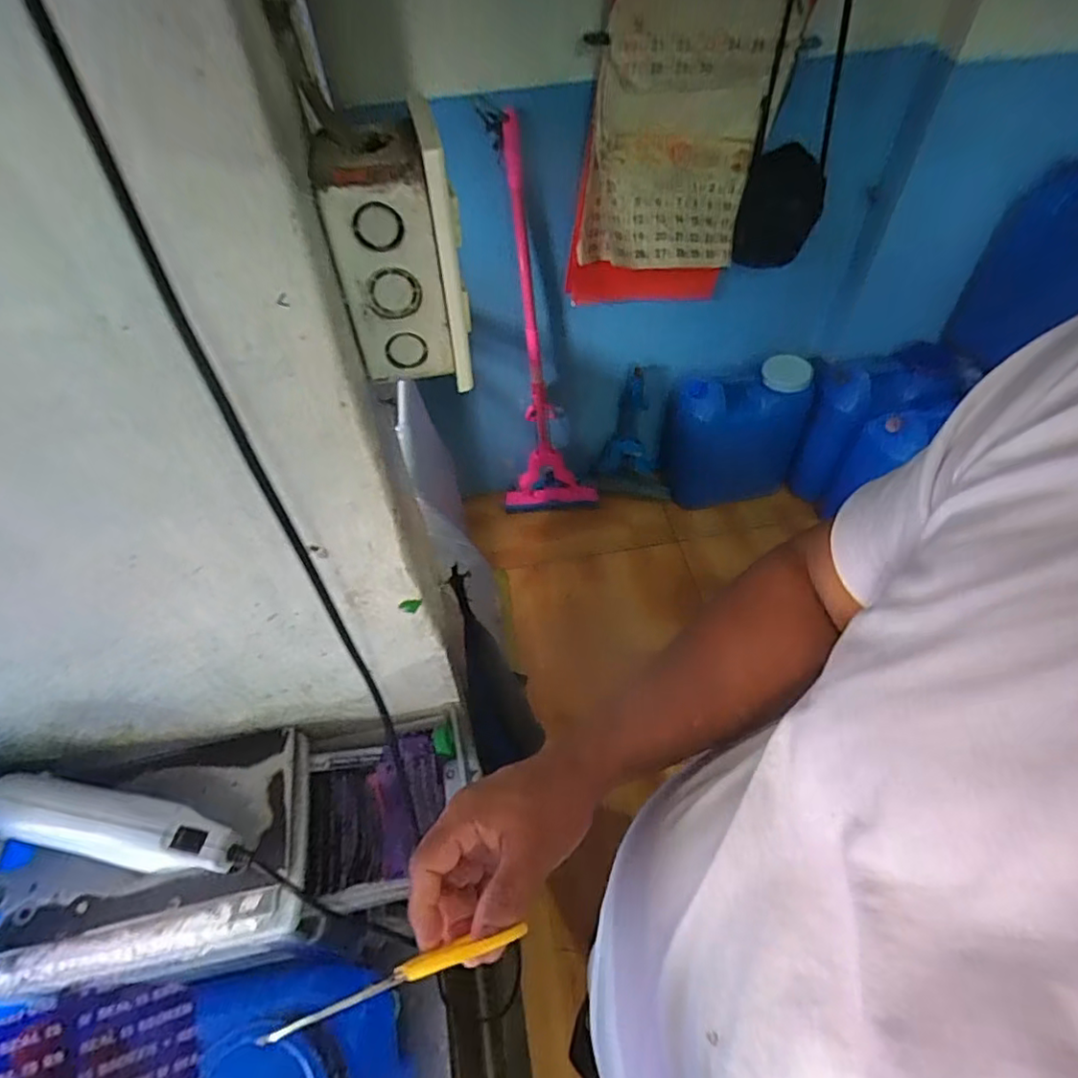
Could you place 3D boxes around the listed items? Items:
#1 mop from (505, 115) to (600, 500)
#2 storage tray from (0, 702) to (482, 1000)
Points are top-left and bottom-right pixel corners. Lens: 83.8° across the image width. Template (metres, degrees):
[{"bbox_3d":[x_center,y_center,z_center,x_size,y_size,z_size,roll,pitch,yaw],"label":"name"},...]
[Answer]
[{"bbox_3d":[0.035,-0.431,1.498,0.255,1.018,0.125,11,54,11],"label":"mop"},{"bbox_3d":[-0.248,0.244,0.481,0.387,0.099,0.161,-10,53,-6],"label":"storage tray"}]

